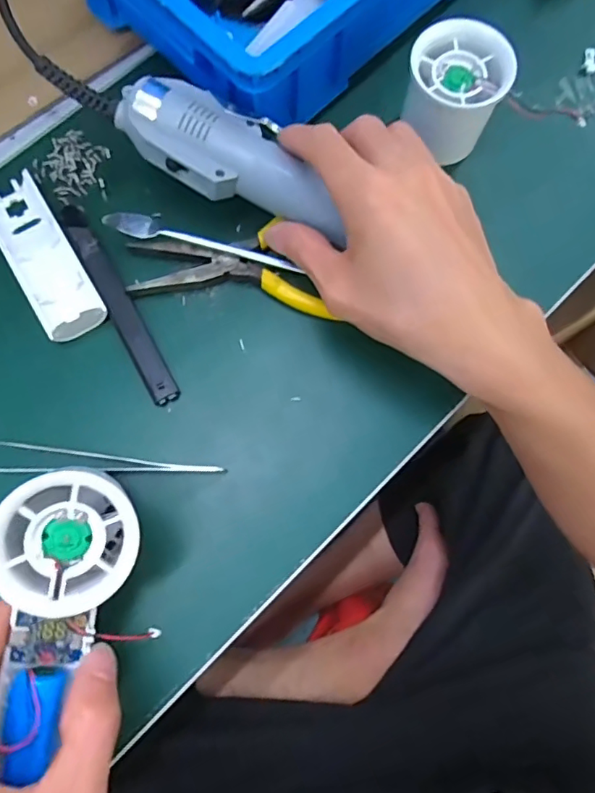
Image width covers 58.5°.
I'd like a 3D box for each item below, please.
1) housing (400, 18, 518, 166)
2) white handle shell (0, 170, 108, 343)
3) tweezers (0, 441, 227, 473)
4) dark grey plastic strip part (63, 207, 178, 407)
[{"bbox_3d":[0.090,-0.175,0.313,0.056,0.054,0.052,13,77,2],"label":"housing"},{"bbox_3d":[-0.146,-0.080,0.302,0.035,0.013,0.106,-31,79,-7],"label":"white handle shell"},{"bbox_3d":[-0.101,0.034,0.280,0.123,0.010,0.015,2,77,0],"label":"tweezers"},{"bbox_3d":[-0.102,-0.055,0.302,0.014,0.008,0.132,-28,79,-7],"label":"dark grey plastic strip part"}]

